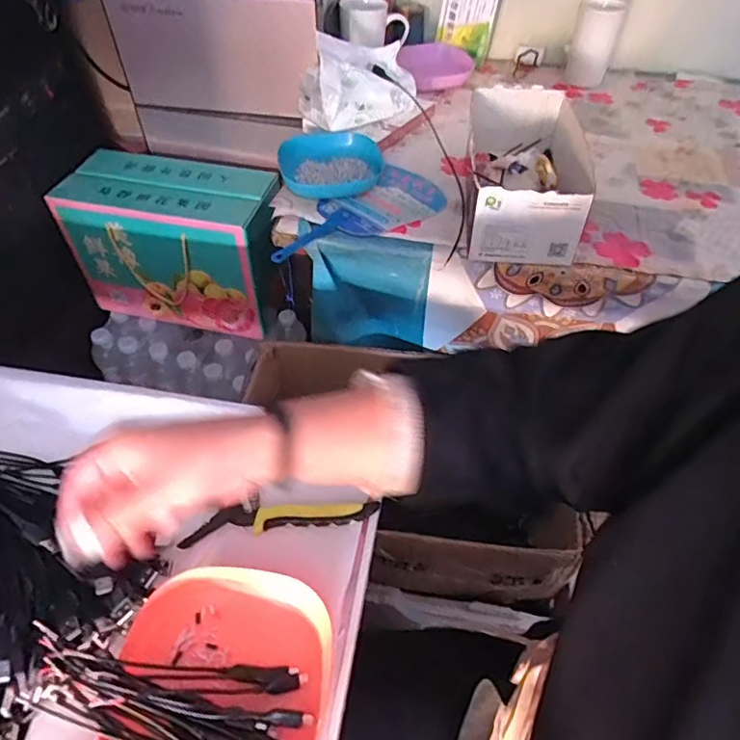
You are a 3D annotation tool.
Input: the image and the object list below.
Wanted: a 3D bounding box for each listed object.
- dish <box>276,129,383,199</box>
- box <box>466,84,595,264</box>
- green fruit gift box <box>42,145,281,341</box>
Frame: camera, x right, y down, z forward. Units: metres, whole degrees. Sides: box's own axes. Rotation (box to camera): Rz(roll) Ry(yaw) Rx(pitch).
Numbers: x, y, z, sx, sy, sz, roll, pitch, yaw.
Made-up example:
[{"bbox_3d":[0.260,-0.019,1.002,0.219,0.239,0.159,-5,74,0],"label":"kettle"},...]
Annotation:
[{"bbox_3d":[-0.055,-0.288,0.748,0.137,0.032,0.140,-4,51,-5],"label":"dish"},{"bbox_3d":[0.198,-0.253,0.680,0.146,0.092,0.255,6,50,3],"label":"box"},{"bbox_3d":[-0.328,-0.224,0.951,0.328,0.230,0.170,10,51,6],"label":"green fruit gift box"}]

